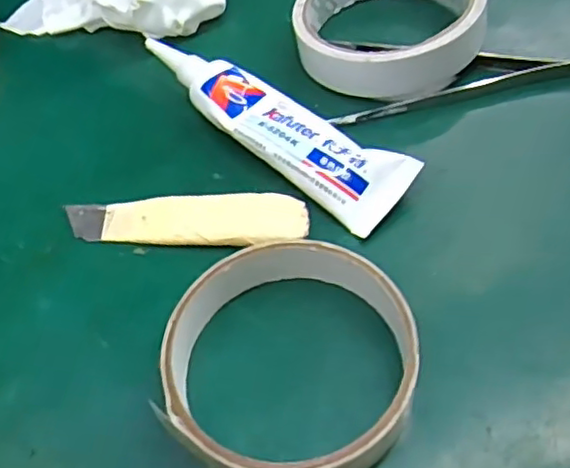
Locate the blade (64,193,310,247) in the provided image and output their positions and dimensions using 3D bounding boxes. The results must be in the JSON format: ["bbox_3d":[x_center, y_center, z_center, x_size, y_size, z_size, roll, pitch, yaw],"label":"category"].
[{"bbox_3d":[-0.041,-0.006,0.269,0.100,0.007,0.024,3,54,7],"label":"blade"}]

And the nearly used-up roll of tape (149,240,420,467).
[{"bbox_3d":[0.001,0.042,0.220,0.081,0.021,0.089,-2,54,3],"label":"nearly used-up roll of tape"}]

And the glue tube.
[{"bbox_3d":[-0.008,-0.048,0.288,0.138,0.018,0.033,35,64,26],"label":"glue tube"}]

